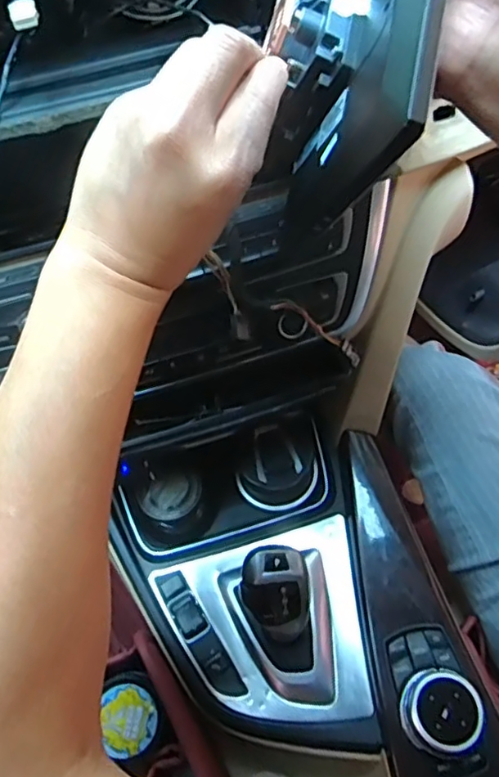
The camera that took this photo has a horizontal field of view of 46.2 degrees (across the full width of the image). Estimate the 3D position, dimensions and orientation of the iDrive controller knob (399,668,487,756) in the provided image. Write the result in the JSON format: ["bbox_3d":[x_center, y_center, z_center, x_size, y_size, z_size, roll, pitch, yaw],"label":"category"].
[{"bbox_3d":[0.144,0.239,0.435,0.059,0.018,0.054,-2,59,3],"label":"iDrive controller knob"}]

